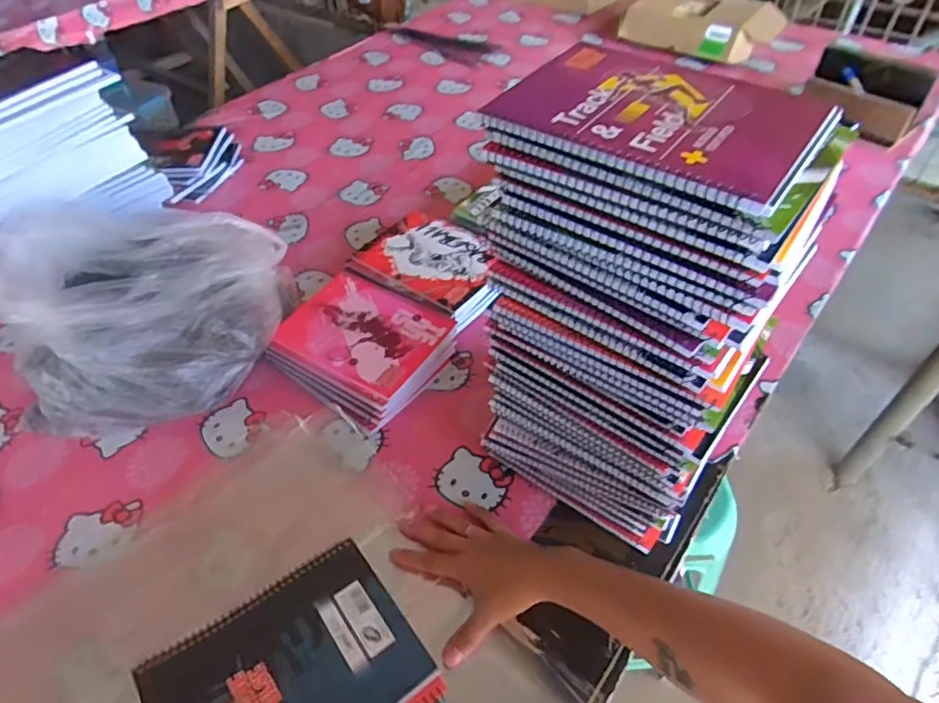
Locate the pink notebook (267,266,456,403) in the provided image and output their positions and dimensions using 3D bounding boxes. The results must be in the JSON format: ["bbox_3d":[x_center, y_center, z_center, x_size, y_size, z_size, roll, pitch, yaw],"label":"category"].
[{"bbox_3d":[-0.139,-0.025,0.756,0.206,0.013,0.159,25,54,23],"label":"pink notebook"}]

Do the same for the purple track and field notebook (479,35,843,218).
[{"bbox_3d":[0.127,-0.163,0.387,0.193,0.013,0.150,30,56,26],"label":"purple track and field notebook"}]

